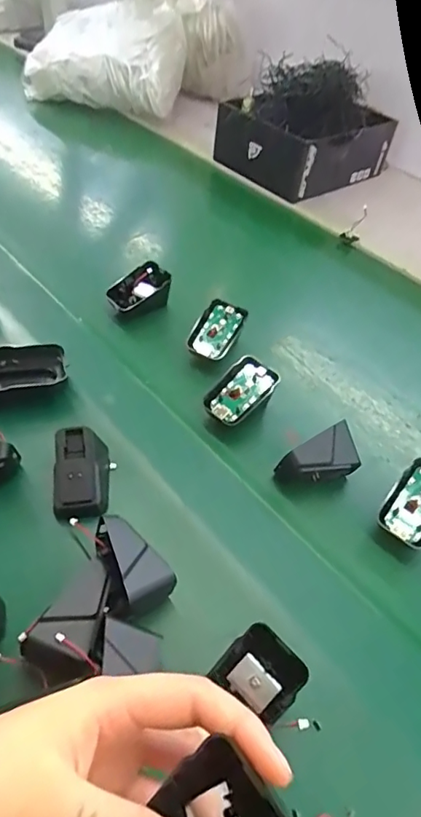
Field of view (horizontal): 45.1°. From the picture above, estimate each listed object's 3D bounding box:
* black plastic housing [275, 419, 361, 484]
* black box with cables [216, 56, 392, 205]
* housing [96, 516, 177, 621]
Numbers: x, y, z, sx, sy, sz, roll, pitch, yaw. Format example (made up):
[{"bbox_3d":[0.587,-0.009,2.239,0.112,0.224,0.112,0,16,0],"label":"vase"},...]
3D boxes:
[{"bbox_3d":[0.089,0.046,0.426,0.063,0.048,0.032,-14,52,-17],"label":"black plastic housing"},{"bbox_3d":[0.156,-0.460,0.809,0.239,0.140,0.175,-31,59,-28],"label":"black box with cables"},{"bbox_3d":[-0.051,0.105,0.345,0.047,0.039,0.070,-9,51,-14],"label":"housing"}]

